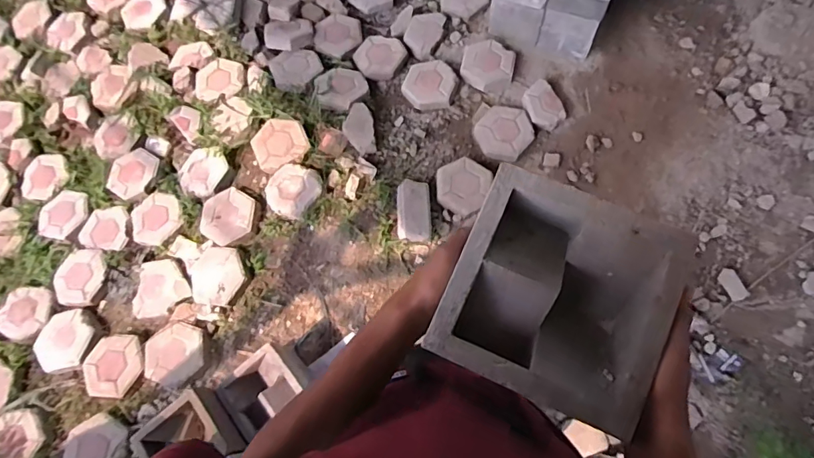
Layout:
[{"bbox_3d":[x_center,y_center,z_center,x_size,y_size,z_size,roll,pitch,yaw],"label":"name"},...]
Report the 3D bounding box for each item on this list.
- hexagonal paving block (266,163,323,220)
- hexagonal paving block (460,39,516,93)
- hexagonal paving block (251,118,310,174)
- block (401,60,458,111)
[{"bbox_3d":[-0.411,-0.143,1.701,0.191,0.054,0.204,-44,73,-9],"label":"hexagonal paving block"},{"bbox_3d":[0.318,-0.638,1.867,0.199,0.059,0.213,10,70,7],"label":"hexagonal paving block"},{"bbox_3d":[-0.469,-0.318,1.753,0.194,0.043,0.197,-24,71,-2],"label":"hexagonal paving block"},{"bbox_3d":[0.089,-0.564,1.866,0.202,0.047,0.212,13,79,11],"label":"block"}]

